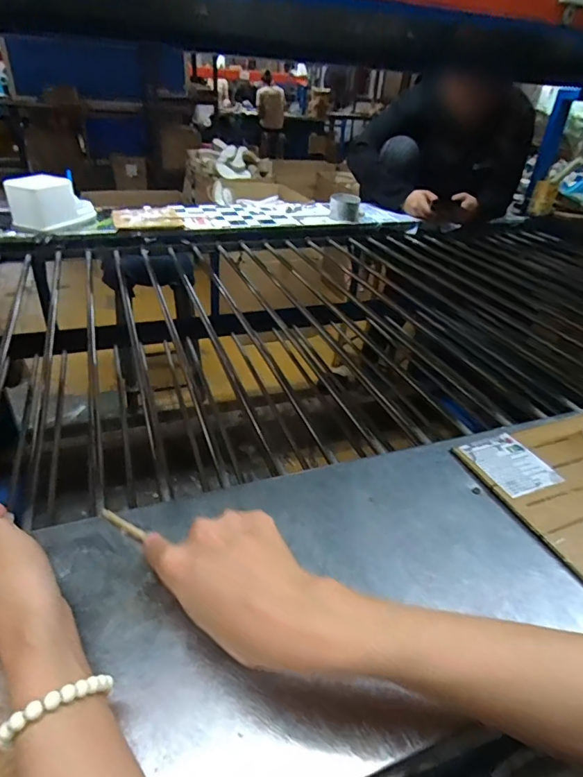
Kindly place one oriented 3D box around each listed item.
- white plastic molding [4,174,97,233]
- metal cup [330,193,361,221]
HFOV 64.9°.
[{"bbox_3d":[-0.585,-0.457,1.119,0.098,0.114,0.172,16,35,16],"label":"white plastic molding"},{"bbox_3d":[0.156,-0.537,1.365,0.087,0.068,0.105,5,33,0],"label":"metal cup"}]

